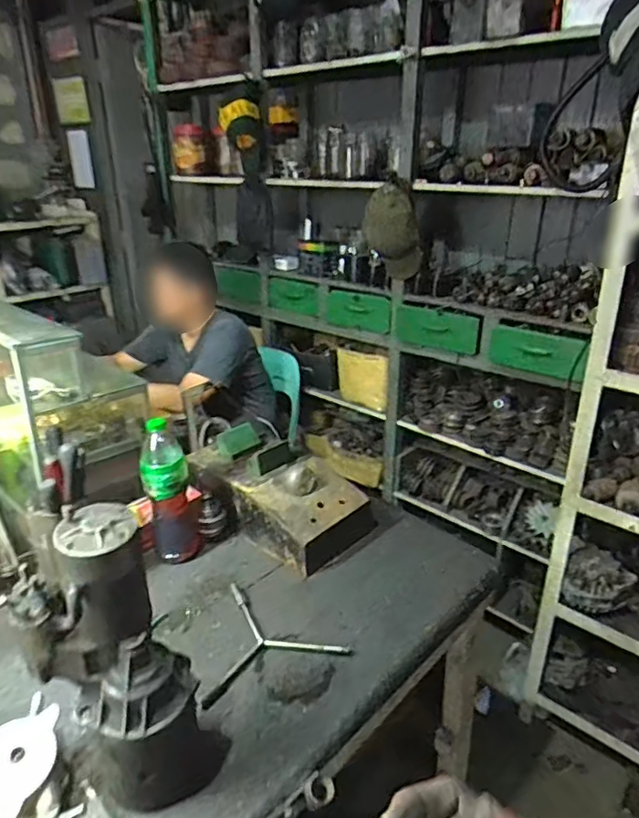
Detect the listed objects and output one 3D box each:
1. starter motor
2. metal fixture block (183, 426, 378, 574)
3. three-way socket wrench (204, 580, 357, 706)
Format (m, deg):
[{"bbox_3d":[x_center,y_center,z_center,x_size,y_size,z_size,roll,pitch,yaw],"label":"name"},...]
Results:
[{"bbox_3d":[-0.217,0.283,0.614,0.160,0.352,0.108,-15,28,-30],"label":"starter motor"},{"bbox_3d":[-0.075,0.158,1.119,0.322,0.149,0.186,21,31,39],"label":"metal fixture block"},{"bbox_3d":[-0.093,0.340,0.891,0.223,0.020,0.201,-10,26,-22],"label":"three-way socket wrench"}]

